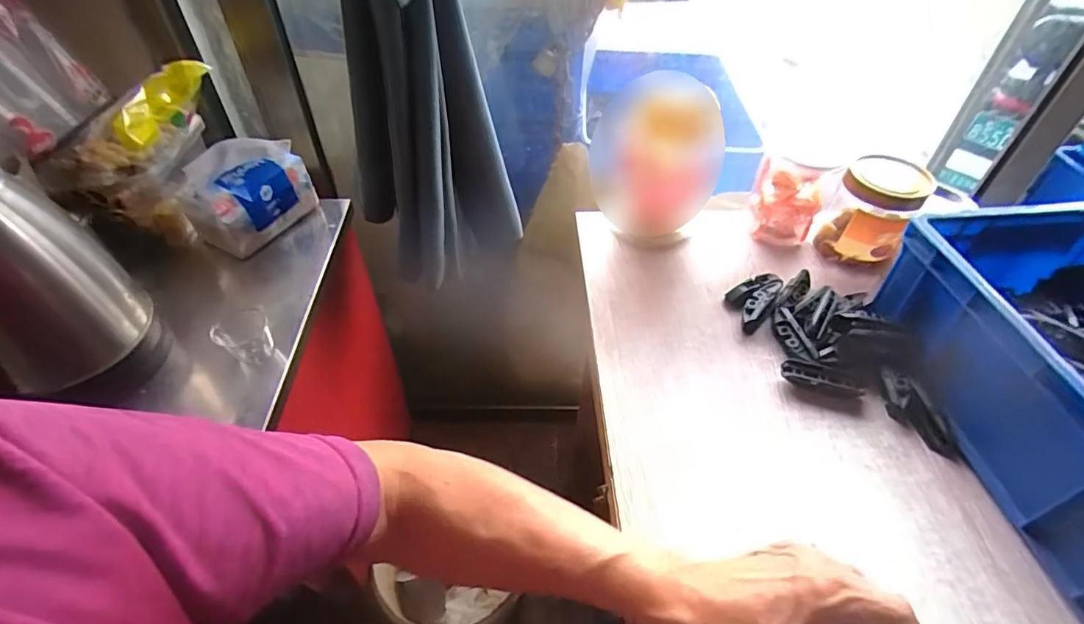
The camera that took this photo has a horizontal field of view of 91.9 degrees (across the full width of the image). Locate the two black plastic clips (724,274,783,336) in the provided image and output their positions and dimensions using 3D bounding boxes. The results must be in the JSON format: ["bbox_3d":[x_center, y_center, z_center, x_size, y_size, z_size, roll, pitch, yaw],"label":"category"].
[{"bbox_3d":[0.222,-0.014,0.557,0.046,0.021,0.078,28,53,24],"label":"two black plastic clips"}]

